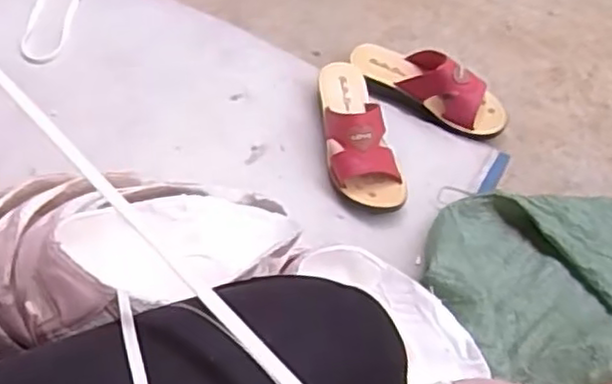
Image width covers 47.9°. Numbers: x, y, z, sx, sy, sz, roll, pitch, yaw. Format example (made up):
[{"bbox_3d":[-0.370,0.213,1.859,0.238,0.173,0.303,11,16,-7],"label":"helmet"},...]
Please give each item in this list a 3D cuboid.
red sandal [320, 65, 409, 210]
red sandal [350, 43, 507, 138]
[{"bbox_3d":[0.062,-0.082,0.882,0.083,0.076,0.221,-10,59,-10],"label":"red sandal"},{"bbox_3d":[0.170,-0.151,0.944,0.226,0.071,0.078,26,59,12],"label":"red sandal"}]

